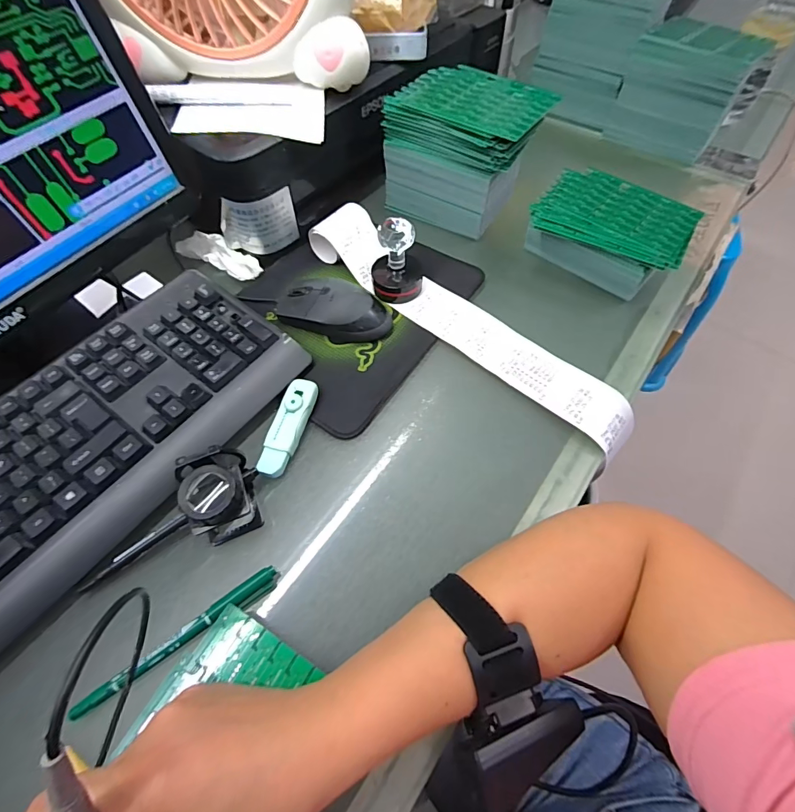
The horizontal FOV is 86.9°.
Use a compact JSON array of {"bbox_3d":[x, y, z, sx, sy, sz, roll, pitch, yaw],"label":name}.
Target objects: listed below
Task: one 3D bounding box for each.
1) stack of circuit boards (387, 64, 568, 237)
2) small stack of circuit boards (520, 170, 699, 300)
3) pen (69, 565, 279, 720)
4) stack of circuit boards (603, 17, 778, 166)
[{"bbox_3d":[0.077,-0.284,0.475,0.152,0.119,0.111,30,64,18],"label":"stack of circuit boards"},{"bbox_3d":[0.223,-0.186,0.448,0.149,0.056,0.111,29,63,17],"label":"small stack of circuit boards"},{"bbox_3d":[-0.140,0.153,0.274,0.136,0.015,0.015,-32,64,-17],"label":"pen"},{"bbox_3d":[0.368,-0.413,0.548,0.136,0.117,0.086,32,64,18],"label":"stack of circuit boards"}]

